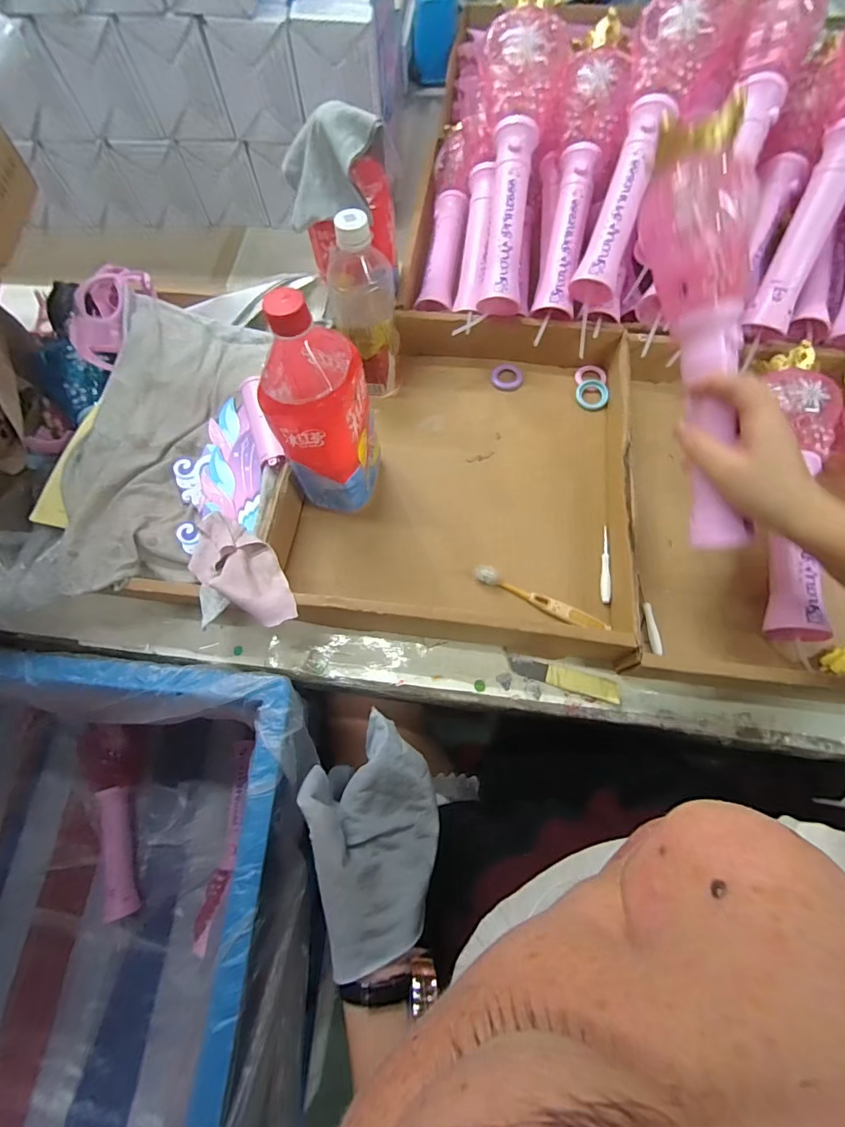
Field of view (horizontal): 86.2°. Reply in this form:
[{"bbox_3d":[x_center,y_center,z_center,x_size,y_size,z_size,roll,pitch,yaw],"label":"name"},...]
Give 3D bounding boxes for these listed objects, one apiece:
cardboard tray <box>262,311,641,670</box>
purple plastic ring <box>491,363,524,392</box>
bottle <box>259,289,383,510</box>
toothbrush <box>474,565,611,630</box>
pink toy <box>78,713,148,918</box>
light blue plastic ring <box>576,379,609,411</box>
[{"bbox_3d":[0.042,-0.113,0.486,0.345,0.061,0.388,7,70,5],"label":"cardboard tray"},{"bbox_3d":[0.106,-0.231,0.560,0.040,0.006,0.039,-1,70,2],"label":"purple plastic ring"},{"bbox_3d":[-0.091,-0.135,0.404,0.077,0.203,0.087,9,70,5],"label":"bottle"},{"bbox_3d":[0.113,0.037,0.443,0.135,0.013,0.020,29,73,12],"label":"toothbrush"},{"bbox_3d":[-0.484,0.402,0.706,0.081,0.053,0.270,-9,83,-1],"label":"pink toy"},{"bbox_3d":[0.201,-0.201,0.535,0.036,0.005,0.040,4,70,3],"label":"light blue plastic ring"}]

